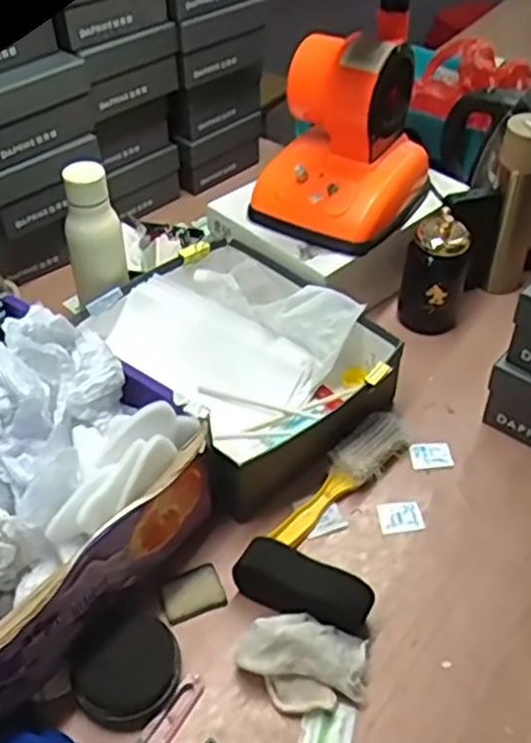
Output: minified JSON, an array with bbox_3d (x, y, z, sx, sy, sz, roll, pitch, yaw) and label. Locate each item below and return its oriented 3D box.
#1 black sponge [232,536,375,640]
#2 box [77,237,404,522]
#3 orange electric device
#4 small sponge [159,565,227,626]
[{"bbox_3d":[0.035,0.200,0.690,0.132,0.049,0.038,20,49,19],"label":"black sponge"},{"bbox_3d":[-0.022,-0.025,0.880,0.266,0.106,0.321,-27,51,-24],"label":"box"},{"bbox_3d":[0.095,-0.288,0.922,0.190,0.198,0.179,18,48,17],"label":"orange electric device"},{"bbox_3d":[-0.070,0.214,0.717,0.059,0.009,0.045,-19,48,-17],"label":"small sponge"}]

